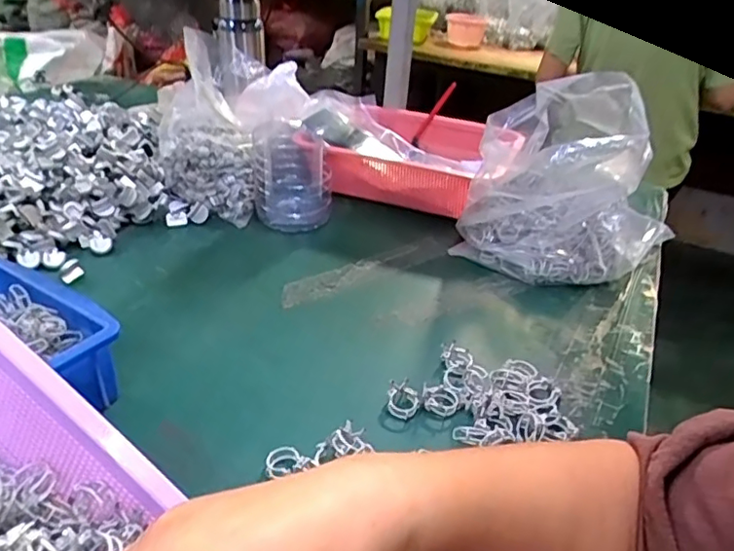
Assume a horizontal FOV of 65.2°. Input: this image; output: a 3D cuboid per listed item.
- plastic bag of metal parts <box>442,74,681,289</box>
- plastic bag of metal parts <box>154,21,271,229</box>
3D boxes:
[{"bbox_3d":[0.248,-0.124,0.703,0.232,0.214,0.254,20,34,22],"label":"plastic bag of metal parts"},{"bbox_3d":[-0.209,-0.189,0.756,0.122,0.200,0.149,-5,32,-17],"label":"plastic bag of metal parts"}]

